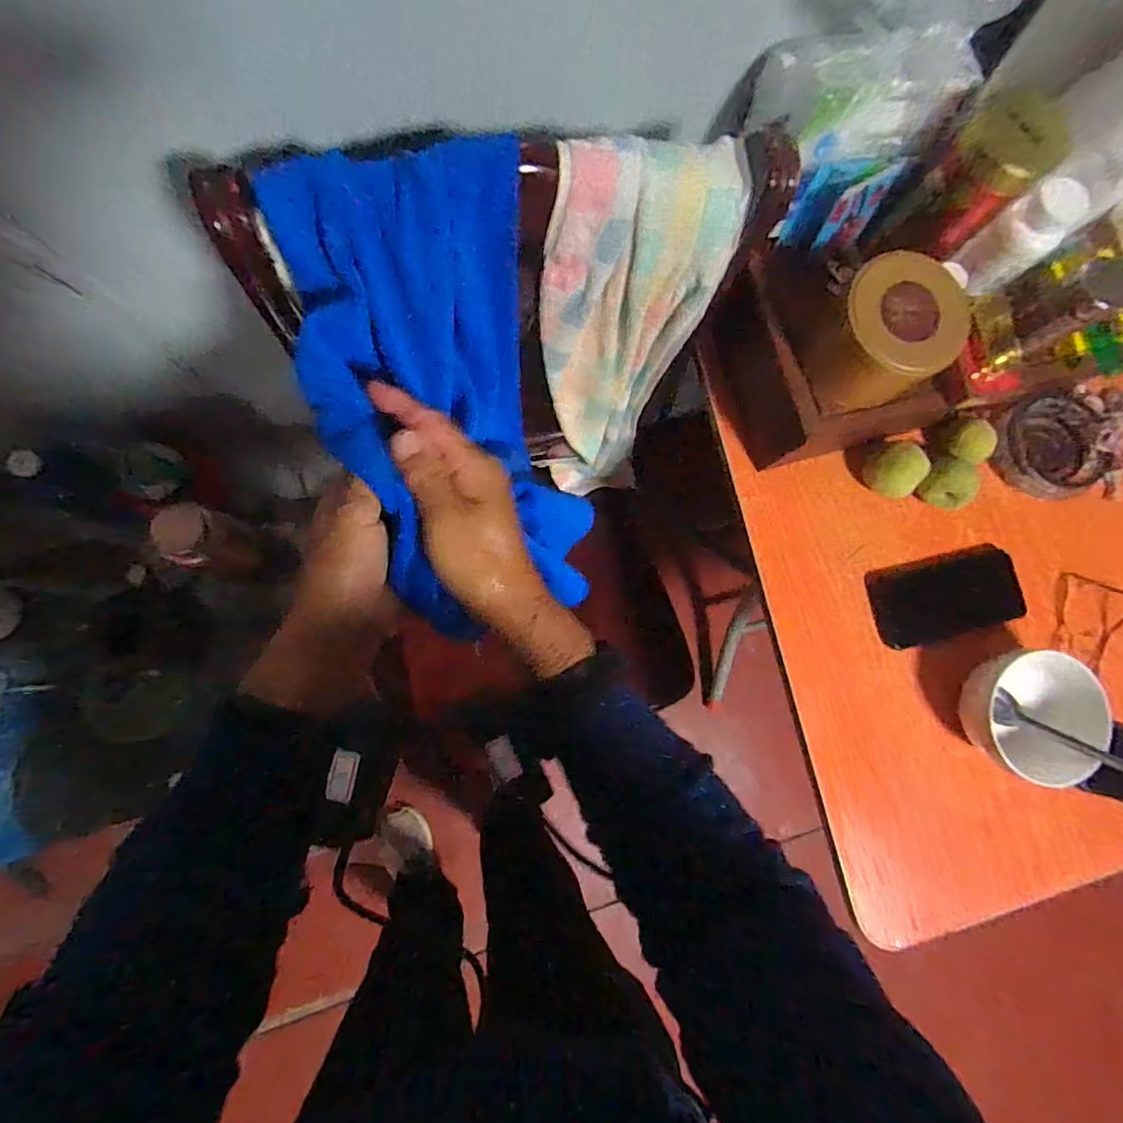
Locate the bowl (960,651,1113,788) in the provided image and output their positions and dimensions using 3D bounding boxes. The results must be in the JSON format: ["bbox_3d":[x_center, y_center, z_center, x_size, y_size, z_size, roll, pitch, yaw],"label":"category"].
[{"bbox_3d":[0.469,0.156,0.554,0.121,0.066,0.122,0,85,-3],"label":"bowl"}]

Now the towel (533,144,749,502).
[{"bbox_3d":[0.053,-0.207,0.610,0.166,0.498,0.133,13,81,-6],"label":"towel"}]

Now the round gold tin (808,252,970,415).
[{"bbox_3d":[0.272,-0.191,0.471,0.086,0.093,0.100,-27,87,-10],"label":"round gold tin"}]

